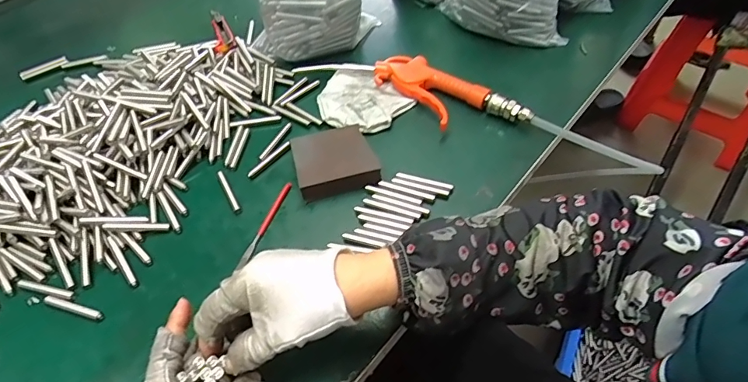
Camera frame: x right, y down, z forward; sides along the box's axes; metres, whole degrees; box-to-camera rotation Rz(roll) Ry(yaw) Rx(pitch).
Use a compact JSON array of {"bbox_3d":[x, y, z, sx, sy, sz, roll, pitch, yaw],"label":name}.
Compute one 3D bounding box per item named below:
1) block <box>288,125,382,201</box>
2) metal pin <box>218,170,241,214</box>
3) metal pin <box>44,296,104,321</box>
[{"bbox_3d":[-0.040,-0.033,0.451,0.078,0.023,0.070,-15,53,-7],"label":"block"},{"bbox_3d":[-0.148,0.000,0.452,0.008,0.004,0.057,-26,55,-15],"label":"metal pin"},{"bbox_3d":[-0.262,0.101,0.385,0.061,0.004,0.008,12,55,13],"label":"metal pin"}]

